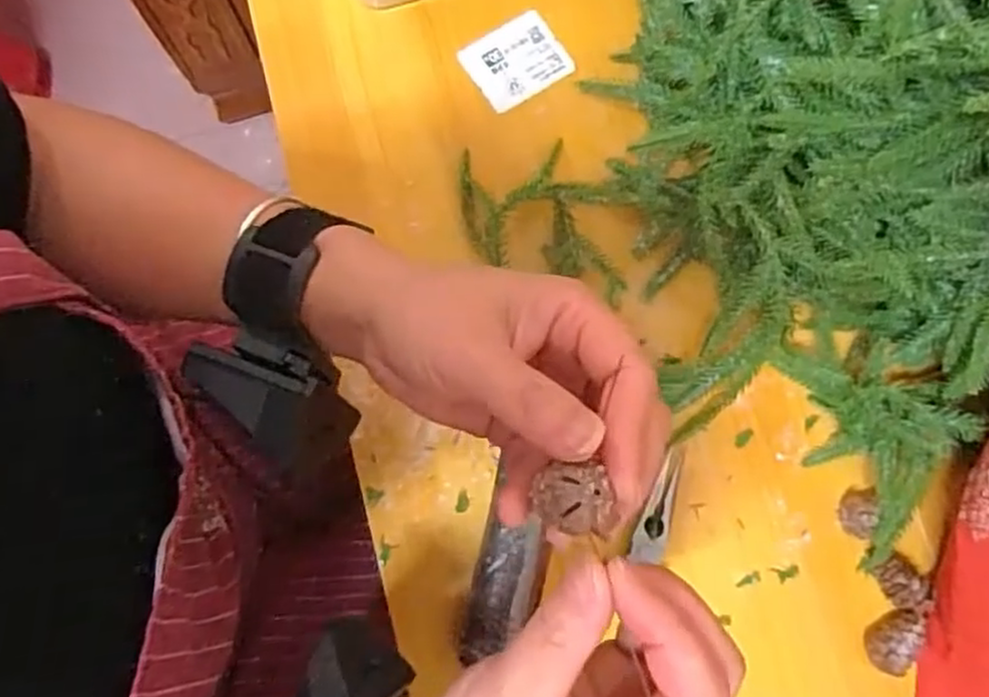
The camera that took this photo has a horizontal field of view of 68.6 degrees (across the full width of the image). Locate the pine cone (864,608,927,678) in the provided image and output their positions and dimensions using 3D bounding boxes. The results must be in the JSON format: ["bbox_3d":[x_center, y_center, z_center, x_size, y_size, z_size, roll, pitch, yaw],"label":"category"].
[{"bbox_3d":[0.212,0.154,0.382,0.034,0.018,0.022,-32,81,-6],"label":"pine cone"}]

